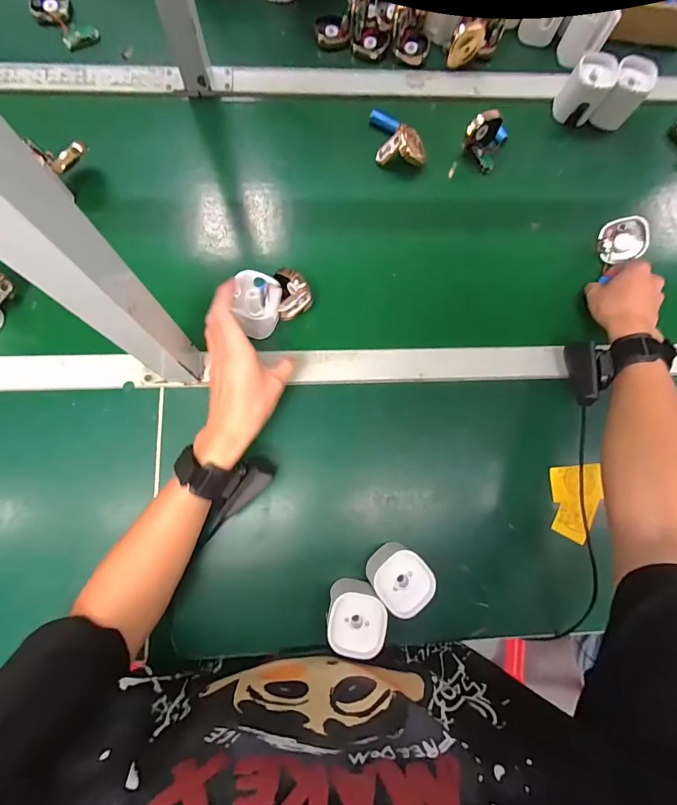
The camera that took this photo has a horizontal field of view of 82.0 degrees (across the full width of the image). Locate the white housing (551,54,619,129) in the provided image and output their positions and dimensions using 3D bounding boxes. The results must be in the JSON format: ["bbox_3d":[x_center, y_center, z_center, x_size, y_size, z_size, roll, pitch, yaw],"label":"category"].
[{"bbox_3d":[0.362,-0.456,0.577,0.057,0.070,0.057,0,76,-2],"label":"white housing"}]

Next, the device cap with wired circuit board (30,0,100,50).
[{"bbox_3d":[-0.406,-0.566,0.576,0.056,0.024,0.097,-38,80,-10],"label":"device cap with wired circuit board"}]

